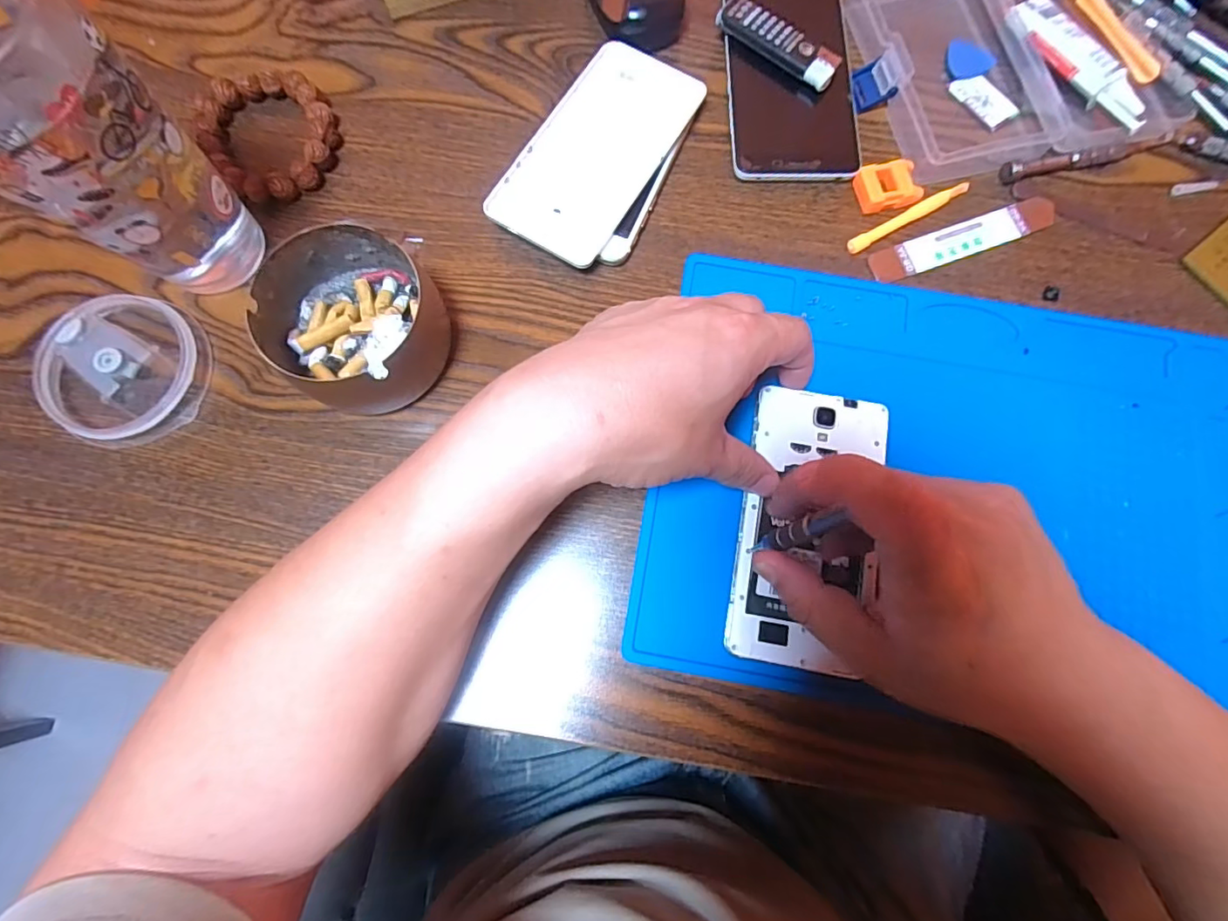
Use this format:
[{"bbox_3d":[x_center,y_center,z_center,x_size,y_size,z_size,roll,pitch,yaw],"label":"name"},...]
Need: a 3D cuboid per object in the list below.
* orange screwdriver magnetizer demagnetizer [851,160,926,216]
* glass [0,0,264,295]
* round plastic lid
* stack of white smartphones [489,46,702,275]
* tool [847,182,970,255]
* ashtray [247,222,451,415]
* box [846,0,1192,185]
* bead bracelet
[{"bbox_3d":[0.163,-0.163,0.325,0.035,0.011,0.026,-10,78,-2],"label":"orange screwdriver magnetizer demagnetizer"},{"bbox_3d":[-0.238,-0.137,0.250,0.085,0.144,0.077,31,80,6],"label":"glass"},{"bbox_3d":[-0.265,-0.049,0.295,0.079,0.017,0.079,0,78,0],"label":"round plastic lid"},{"bbox_3d":[-0.010,-0.183,0.328,0.074,0.014,0.142,31,79,6],"label":"stack of white smartphones"},{"bbox_3d":[0.175,-0.144,0.323,0.083,0.007,0.009,-28,79,-6],"label":"tool"},{"bbox_3d":[-0.135,-0.073,0.287,0.086,0.046,0.083,0,78,0],"label":"ashtray"},{"bbox_3d":[0.248,-0.268,0.341,0.178,0.022,0.171,-11,78,-3],"label":"box"},{"bbox_3d":[-0.205,-0.198,0.329,0.075,0.015,0.085,-40,81,-8],"label":"bead bracelet"}]

